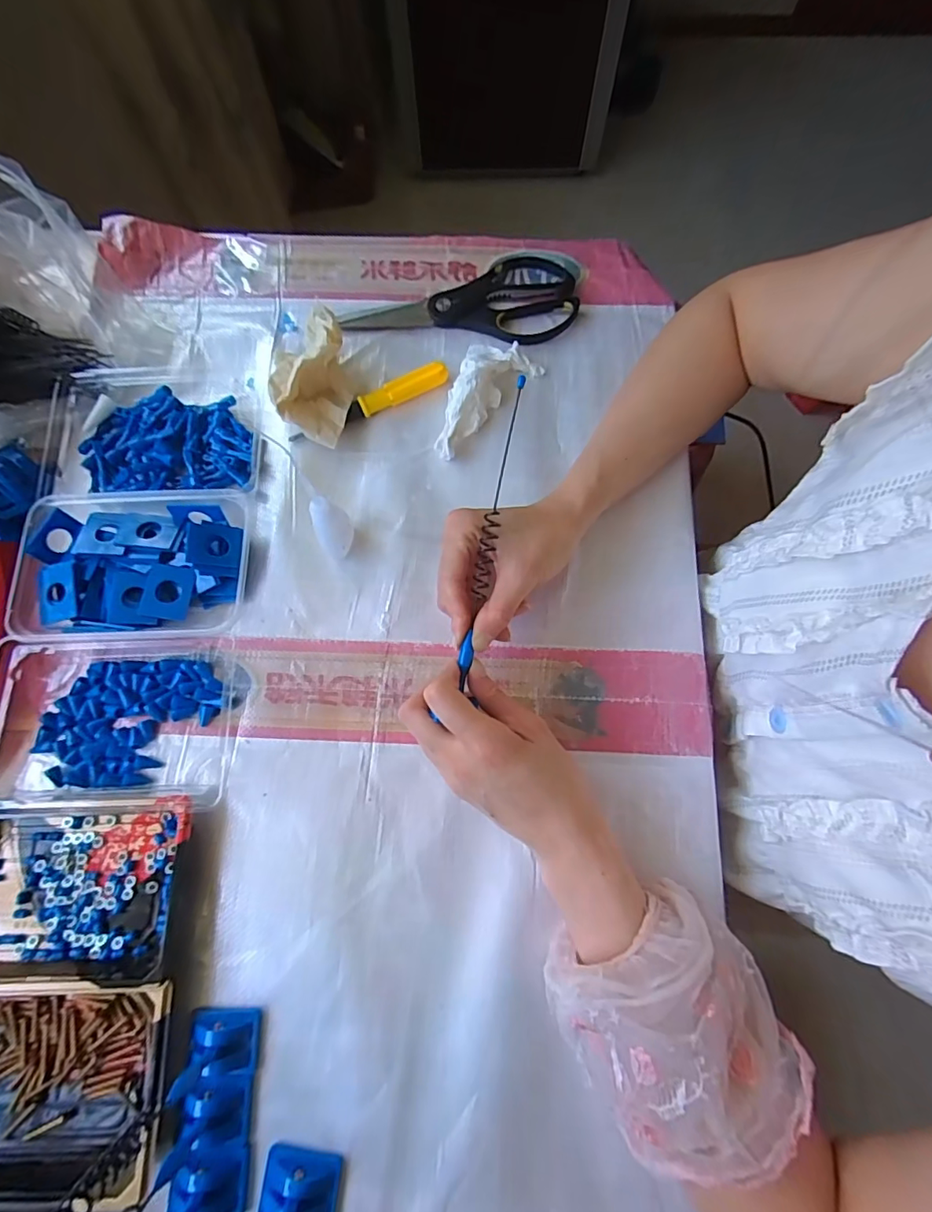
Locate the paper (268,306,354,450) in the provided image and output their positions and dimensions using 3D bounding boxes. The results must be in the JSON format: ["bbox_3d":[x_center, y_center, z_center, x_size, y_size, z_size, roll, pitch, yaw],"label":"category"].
[{"bbox_3d":[-0.130,-0.189,0.421,0.064,0.054,0.115,-6,74,0],"label":"paper"}]

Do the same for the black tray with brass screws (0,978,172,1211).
[{"bbox_3d":[-0.260,0.287,0.306,0.161,0.025,0.108,-2,74,1],"label":"black tray with brass screws"}]

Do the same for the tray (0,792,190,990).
[{"bbox_3d":[-0.263,0.183,0.334,0.157,0.024,0.107,-3,74,0],"label":"tray"}]

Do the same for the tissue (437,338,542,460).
[{"bbox_3d":[0.004,-0.184,0.430,0.058,0.028,0.119,41,79,11],"label":"tissue"}]

